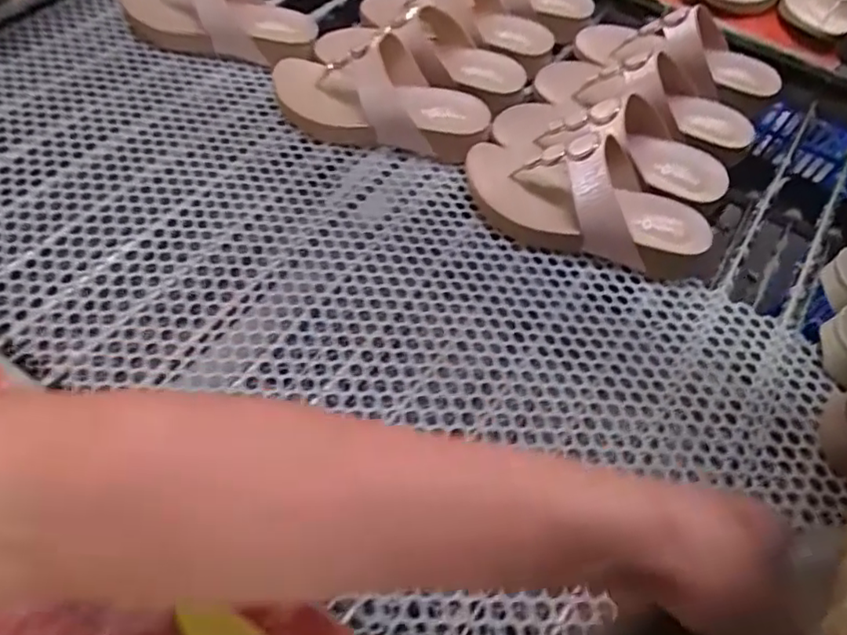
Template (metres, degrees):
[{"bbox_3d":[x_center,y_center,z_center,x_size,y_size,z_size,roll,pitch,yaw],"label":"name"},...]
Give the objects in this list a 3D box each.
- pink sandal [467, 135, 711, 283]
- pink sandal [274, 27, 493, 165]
[{"bbox_3d":[0.150,-0.112,0.539,0.229,0.089,0.087,19,58,9],"label":"pink sandal"},{"bbox_3d":[-0.052,-0.231,0.598,0.230,0.081,0.100,11,57,4],"label":"pink sandal"}]

